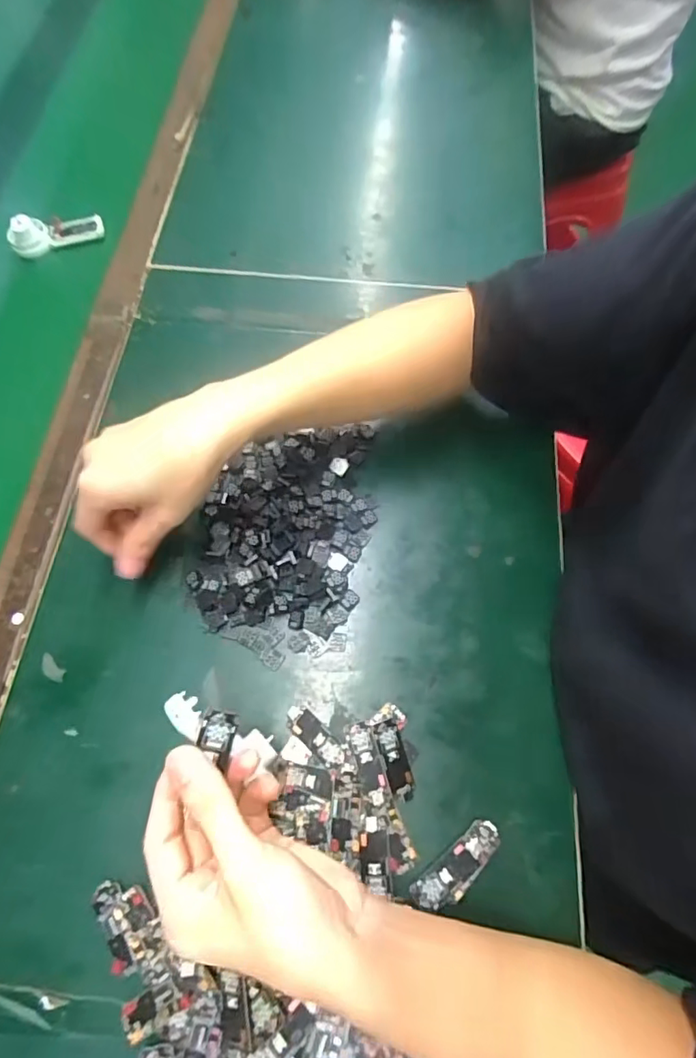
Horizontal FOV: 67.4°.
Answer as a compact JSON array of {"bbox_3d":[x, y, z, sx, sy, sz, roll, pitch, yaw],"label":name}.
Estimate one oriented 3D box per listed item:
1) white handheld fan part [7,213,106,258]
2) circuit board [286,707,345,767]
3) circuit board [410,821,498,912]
[{"bbox_3d":[-0.303,-0.309,0.538,0.092,0.025,0.033,-22,69,-8],"label":"white handheld fan part"},{"bbox_3d":[-0.022,0.140,0.356,0.048,0.007,0.017,37,73,14],"label":"circuit board"},{"bbox_3d":[0.069,0.211,0.326,0.065,0.004,0.022,-37,72,-13],"label":"circuit board"}]

